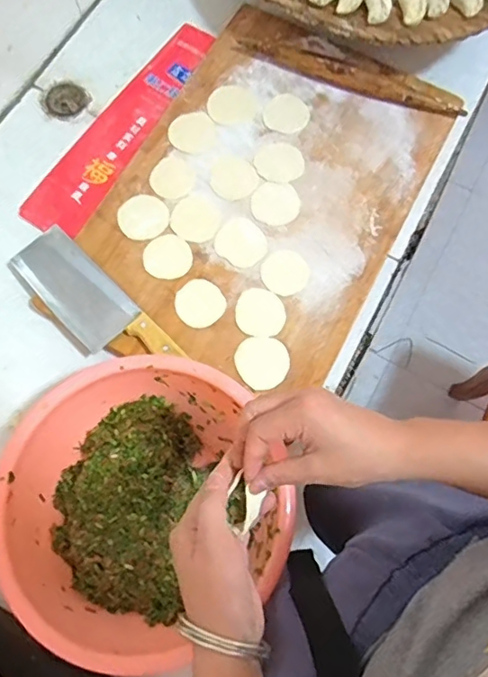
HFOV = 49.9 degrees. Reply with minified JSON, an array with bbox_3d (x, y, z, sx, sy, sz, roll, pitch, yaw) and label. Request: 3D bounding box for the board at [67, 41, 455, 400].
[{"bbox_3d":[0.020,-0.188,0.720,0.368,0.029,0.458,26,74,7],"label":"board"}]

